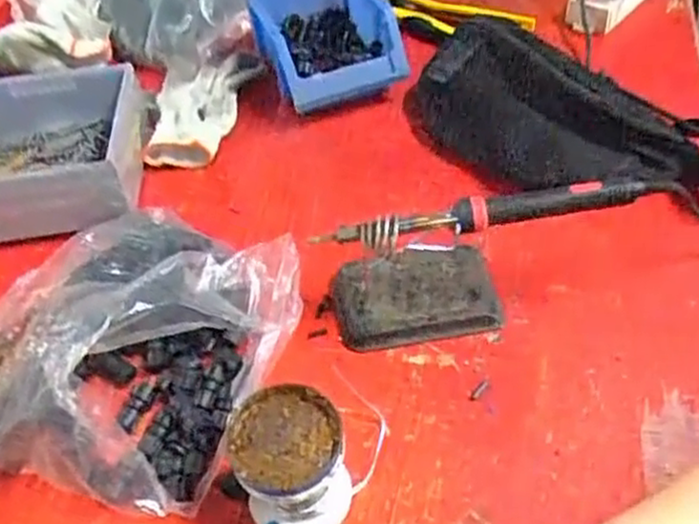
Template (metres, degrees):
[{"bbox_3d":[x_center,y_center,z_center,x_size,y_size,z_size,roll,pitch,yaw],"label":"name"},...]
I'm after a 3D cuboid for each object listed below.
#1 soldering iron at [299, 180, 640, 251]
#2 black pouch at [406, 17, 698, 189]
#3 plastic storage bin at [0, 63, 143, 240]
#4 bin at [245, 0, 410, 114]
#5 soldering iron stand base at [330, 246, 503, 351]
[{"bbox_3d":[0.089,-0.033,0.513,0.224,0.029,0.020,-7,47,-2],"label":"soldering iron"},{"bbox_3d":[0.171,-0.130,0.637,0.258,0.091,0.109,14,50,17],"label":"black pouch"},{"bbox_3d":[-0.340,-0.094,0.672,0.285,0.068,0.173,-8,47,-3],"label":"plastic storage bin"},{"bbox_3d":[-0.029,-0.237,0.770,0.123,0.078,0.192,-17,48,-11],"label":"bin"},{"bbox_3d":[0.049,0.025,0.566,0.121,0.021,0.078,-8,47,-3],"label":"soldering iron stand base"}]

